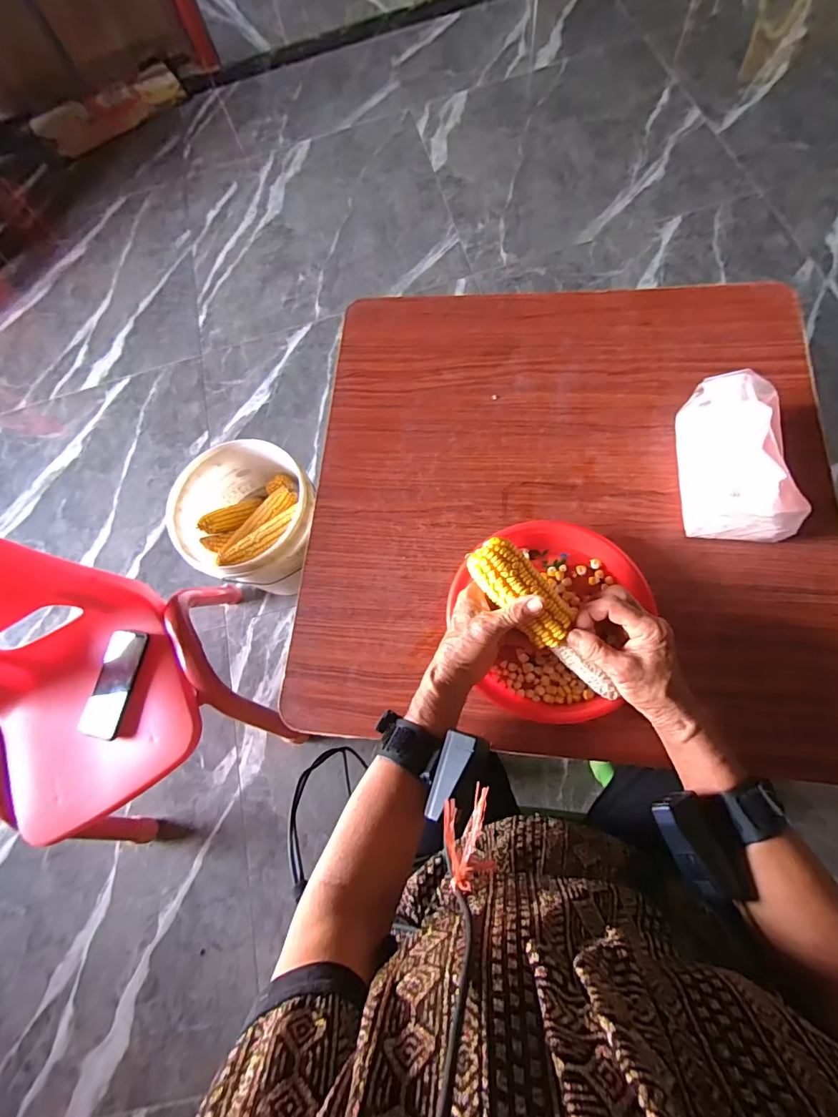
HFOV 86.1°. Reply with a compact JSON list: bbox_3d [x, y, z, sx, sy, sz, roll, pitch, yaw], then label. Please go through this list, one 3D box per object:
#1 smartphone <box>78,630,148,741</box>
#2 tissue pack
[{"bbox_3d":[-0.465,0.189,0.683,0.066,0.015,0.155,5,73,9],"label":"smartphone"},{"bbox_3d":[0.341,-0.109,0.474,0.089,0.095,0.165,3,71,7],"label":"tissue pack"}]

